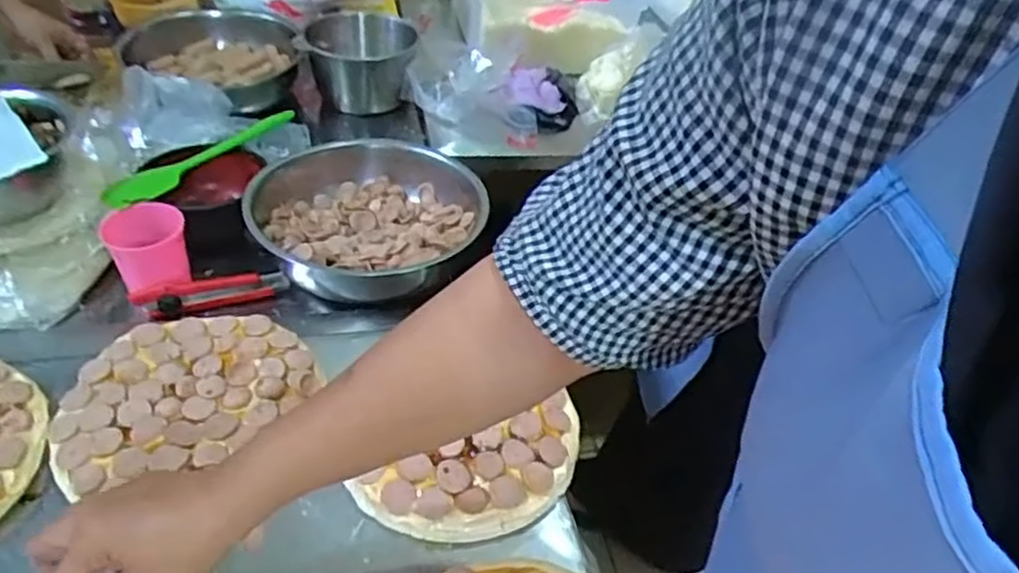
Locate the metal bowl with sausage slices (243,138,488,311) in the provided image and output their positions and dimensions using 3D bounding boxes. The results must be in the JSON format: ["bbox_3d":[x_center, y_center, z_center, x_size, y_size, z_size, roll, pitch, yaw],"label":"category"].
[{"bbox_3d":[-0.162,-0.074,0.834,0.246,0.071,0.250,4,42,-4],"label":"metal bowl with sausage slices"}]

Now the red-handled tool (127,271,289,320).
[{"bbox_3d":[-0.314,0.006,0.767,0.150,0.034,0.014,-10,42,-19],"label":"red-handled tool"}]

